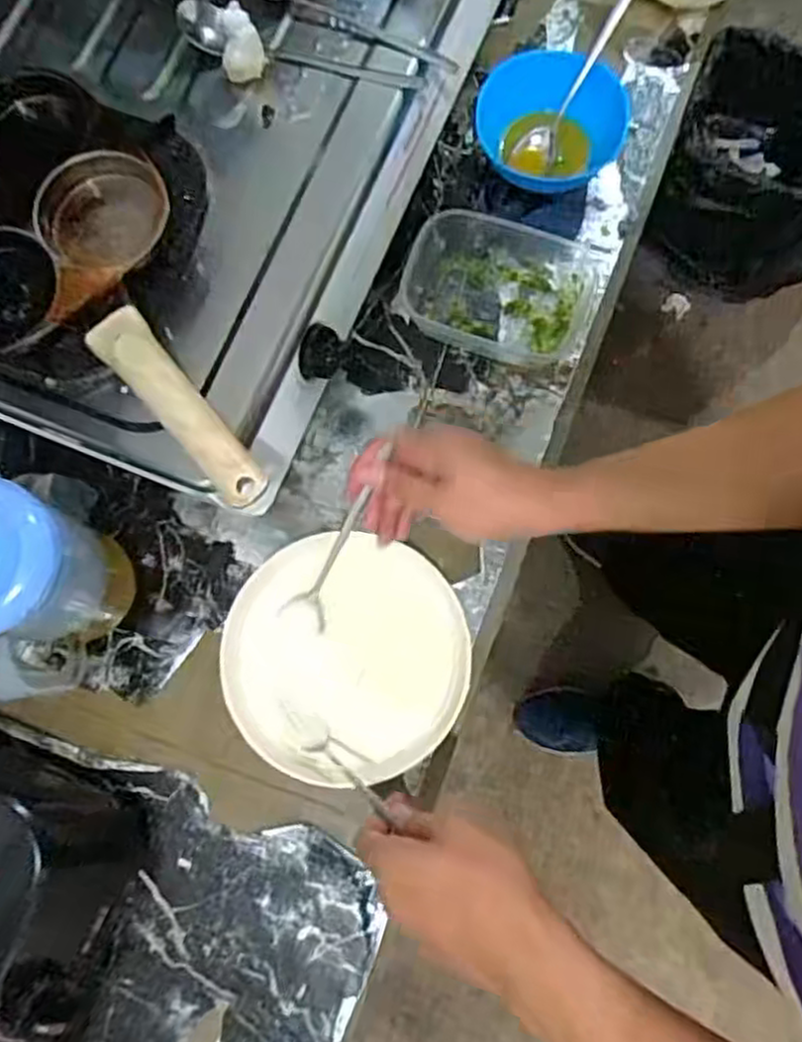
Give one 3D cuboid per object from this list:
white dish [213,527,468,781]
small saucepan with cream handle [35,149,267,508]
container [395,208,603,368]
[{"bbox_3d":[-0.044,0.106,0.584,0.189,0.034,0.180,0,78,2],"label":"white dish"},{"bbox_3d":[-0.170,-0.124,0.479,0.086,0.052,0.274,-21,78,-3],"label":"small saucepan with cream handle"},{"bbox_3d":[0.084,-0.205,0.646,0.167,0.048,0.135,15,79,5],"label":"container"}]

